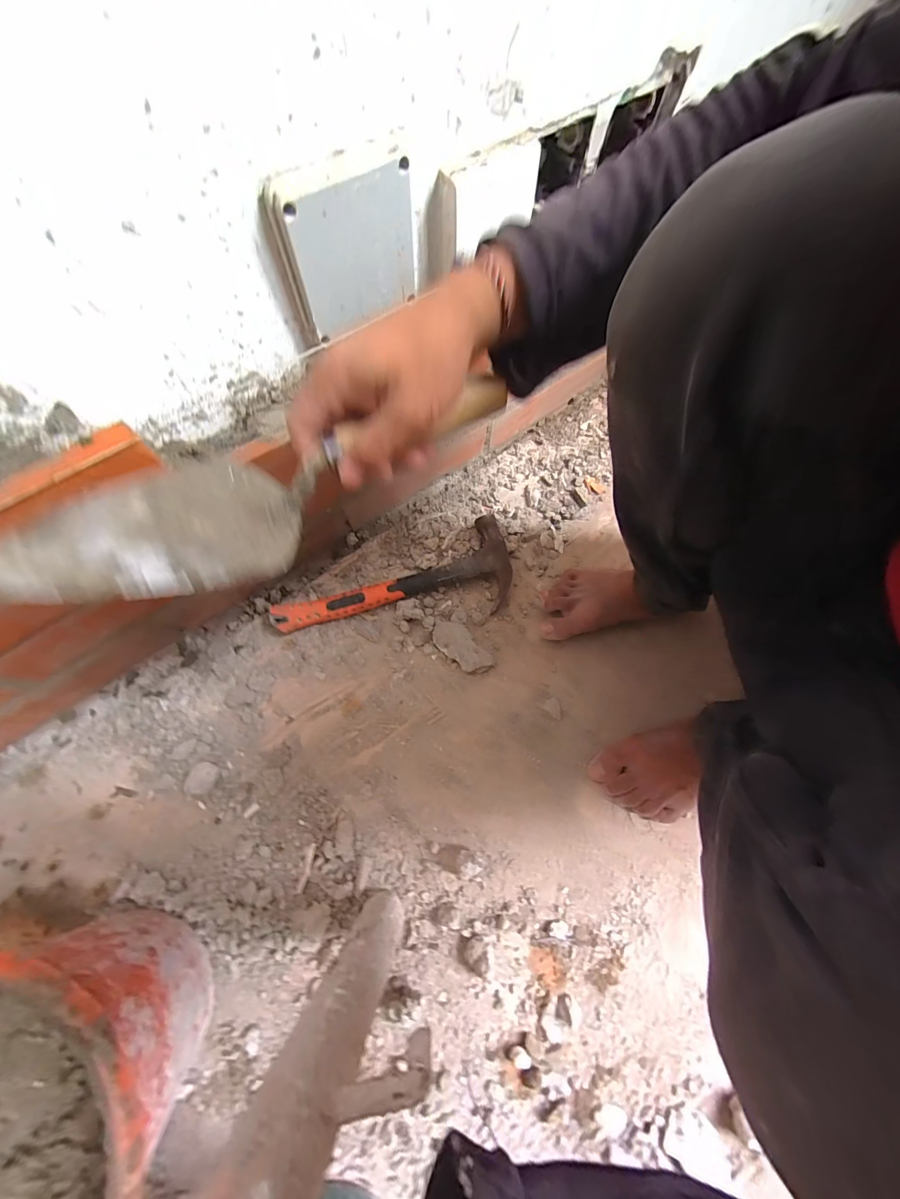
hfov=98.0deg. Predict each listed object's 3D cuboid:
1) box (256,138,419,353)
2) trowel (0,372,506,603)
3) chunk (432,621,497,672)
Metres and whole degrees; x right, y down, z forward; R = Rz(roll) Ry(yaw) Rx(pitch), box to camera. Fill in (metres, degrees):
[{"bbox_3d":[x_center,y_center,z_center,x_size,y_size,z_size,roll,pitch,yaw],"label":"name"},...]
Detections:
[{"bbox_3d":[-0.077,-0.258,0.293,0.118,0.096,0.018,-32,76,-10],"label":"box"},{"bbox_3d":[-0.103,-0.076,0.252,0.303,0.046,0.080,-28,75,-16],"label":"trowel"},{"bbox_3d":[0.014,0.060,0.495,0.084,0.019,0.039,44,77,12],"label":"chunk"}]

